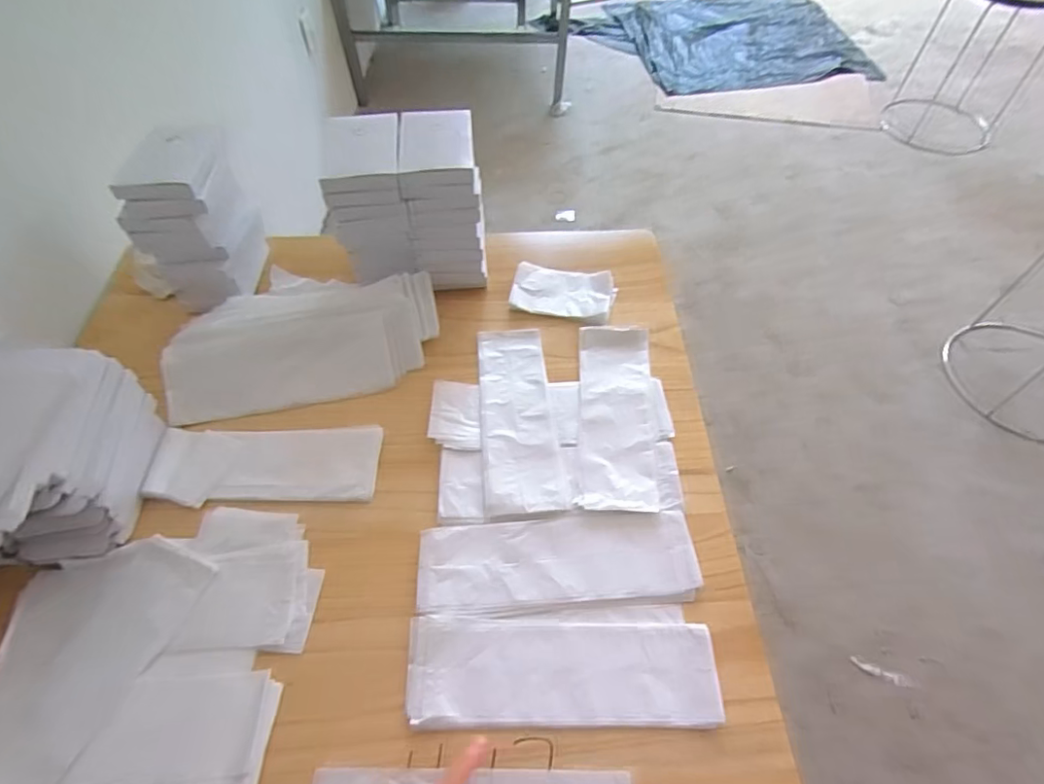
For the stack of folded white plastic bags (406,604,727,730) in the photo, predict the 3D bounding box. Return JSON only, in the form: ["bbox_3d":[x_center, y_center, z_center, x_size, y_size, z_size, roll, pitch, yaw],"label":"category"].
[{"bbox_3d":[0.035,0.237,0.477,0.262,0.008,0.092,-1,55,0],"label":"stack of folded white plastic bags"}]

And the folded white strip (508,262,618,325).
[{"bbox_3d":[0.054,-0.130,0.712,0.129,0.010,0.076,10,56,8],"label":"folded white strip"}]

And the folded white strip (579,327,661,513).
[{"bbox_3d":[0.108,0.021,0.622,0.083,0.007,0.237,3,55,3],"label":"folded white strip"}]

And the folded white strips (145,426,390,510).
[{"bbox_3d":[-0.274,0.077,0.593,0.231,0.020,0.092,-3,57,-1],"label":"folded white strips"}]

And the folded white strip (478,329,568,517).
[{"bbox_3d":[-0.006,0.023,0.623,0.083,0.013,0.241,-5,57,-2],"label":"folded white strip"}]

